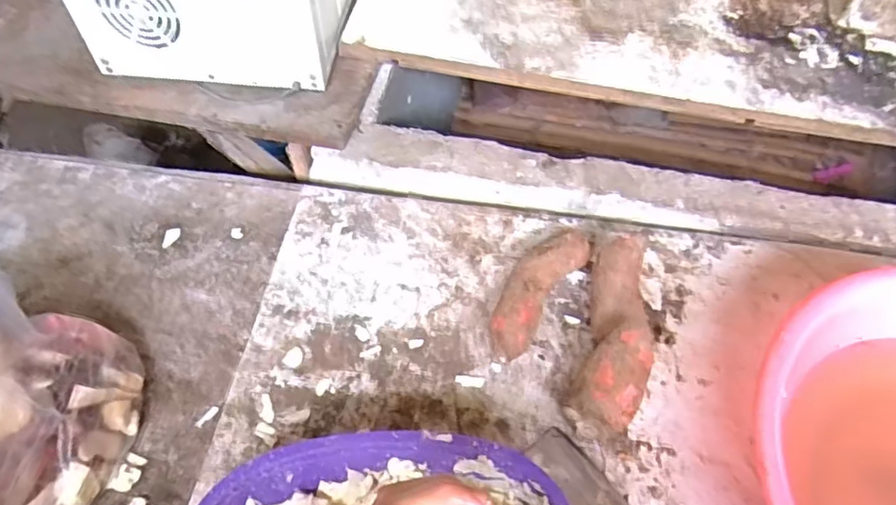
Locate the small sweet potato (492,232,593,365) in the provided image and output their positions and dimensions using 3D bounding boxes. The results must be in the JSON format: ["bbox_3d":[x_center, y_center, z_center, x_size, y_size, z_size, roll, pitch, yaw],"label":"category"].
[{"bbox_3d":[0.095,0.039,0.647,0.056,0.047,0.169,29,57,19],"label":"small sweet potato"}]

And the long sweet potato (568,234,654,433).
[{"bbox_3d":[0.173,0.080,0.608,0.068,0.071,0.209,14,54,9],"label":"long sweet potato"}]

